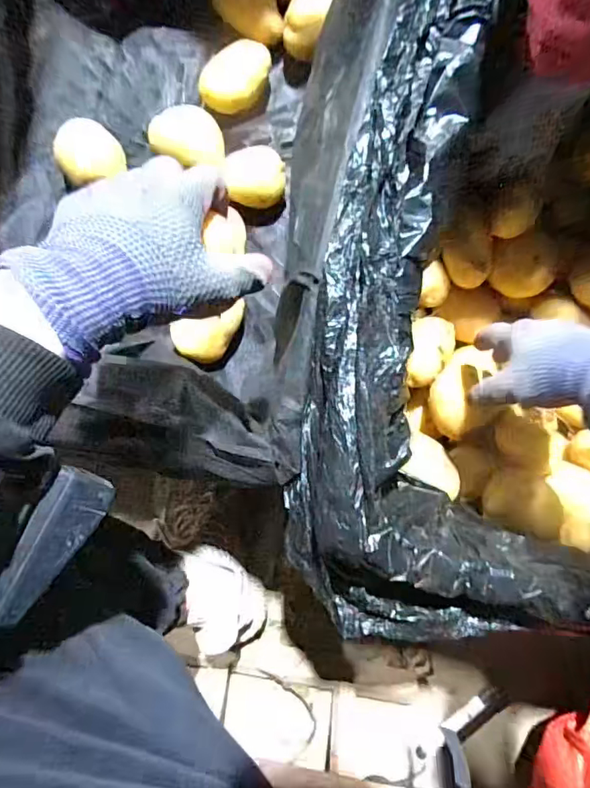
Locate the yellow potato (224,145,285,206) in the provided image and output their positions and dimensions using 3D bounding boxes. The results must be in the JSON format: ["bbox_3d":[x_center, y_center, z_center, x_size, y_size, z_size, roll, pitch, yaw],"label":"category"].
[{"bbox_3d":[-0.043,-0.237,0.551,0.063,0.047,0.066,-5,90,-5],"label":"yellow potato"}]

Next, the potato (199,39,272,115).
[{"bbox_3d":[-0.065,-0.342,0.550,0.054,0.037,0.080,38,87,-4],"label":"potato"}]

